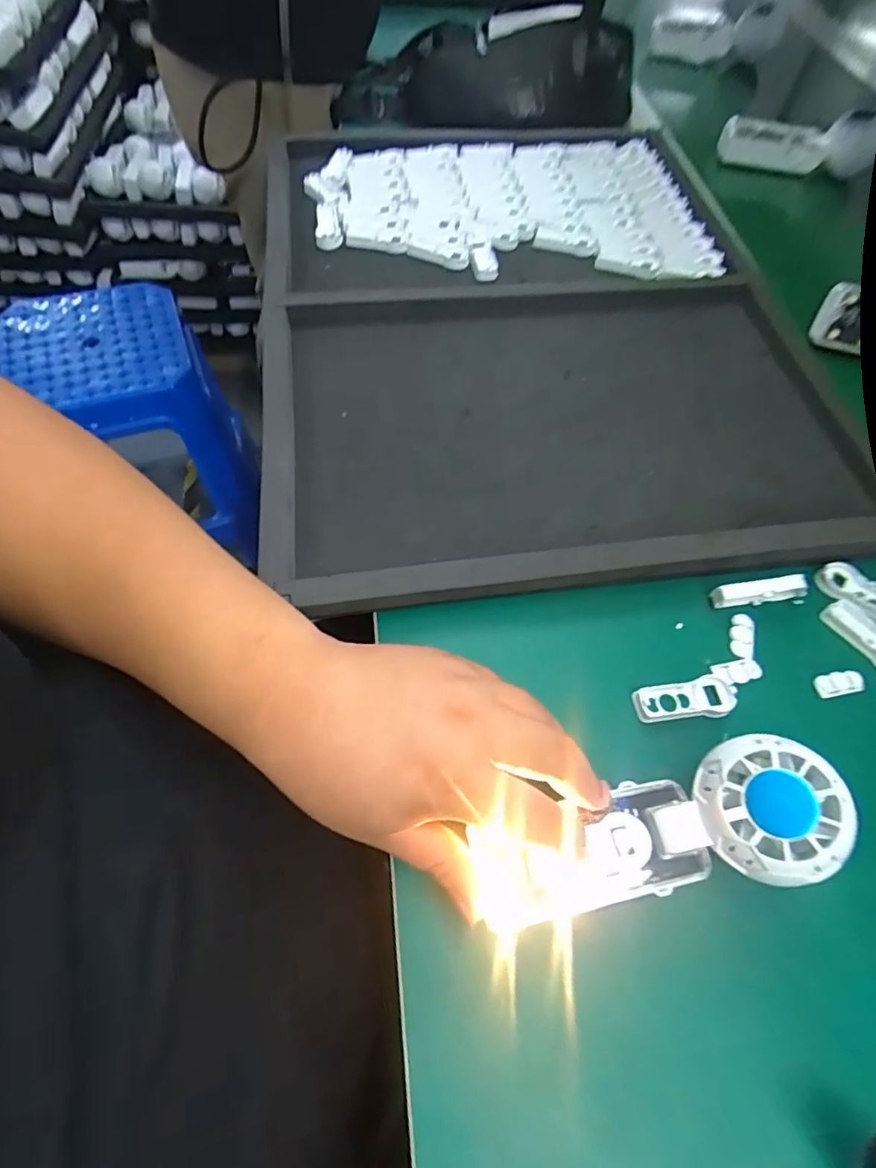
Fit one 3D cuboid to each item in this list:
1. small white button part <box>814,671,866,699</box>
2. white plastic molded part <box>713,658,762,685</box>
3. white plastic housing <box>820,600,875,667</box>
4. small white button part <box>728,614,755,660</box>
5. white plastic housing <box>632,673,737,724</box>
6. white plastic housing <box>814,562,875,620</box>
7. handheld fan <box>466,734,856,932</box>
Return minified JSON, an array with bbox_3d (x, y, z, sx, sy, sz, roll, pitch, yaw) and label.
[{"bbox_3d":[0.239,0.059,0.341,0.029,0.004,0.014,-10,61,-9],"label":"small white button part"},{"bbox_3d":[0.178,0.052,0.340,0.030,0.004,0.014,-9,61,-9],"label":"white plastic molded part"},{"bbox_3d":[0.270,0.032,0.356,0.026,0.008,0.056,-30,66,-19],"label":"white plastic housing"},{"bbox_3d":[0.188,0.032,0.355,0.015,0.004,0.031,16,60,5],"label":"small white button part"},{"bbox_3d":[0.142,0.067,0.328,0.058,0.008,0.024,-10,61,-9],"label":"white plastic housing"},{"bbox_3d":[0.275,0.008,0.370,0.058,0.005,0.025,33,63,15],"label":"white plastic housing"},{"bbox_3d":[0.098,0.118,0.262,0.163,0.026,0.058,-18,65,3],"label":"handheld fan"}]

